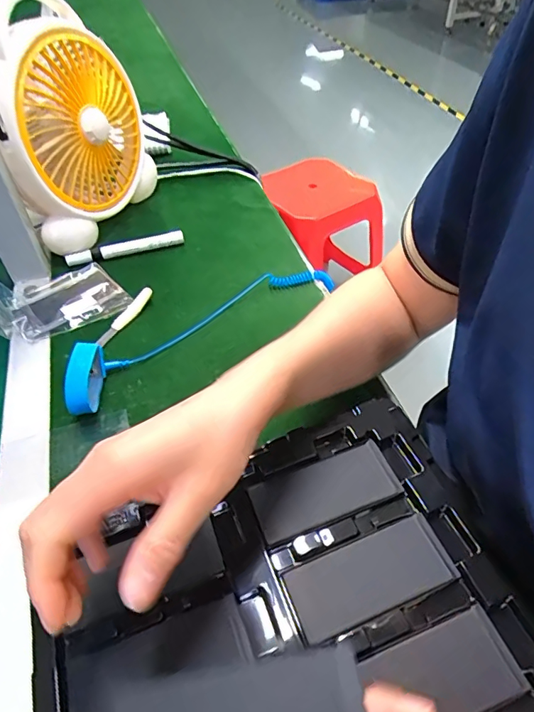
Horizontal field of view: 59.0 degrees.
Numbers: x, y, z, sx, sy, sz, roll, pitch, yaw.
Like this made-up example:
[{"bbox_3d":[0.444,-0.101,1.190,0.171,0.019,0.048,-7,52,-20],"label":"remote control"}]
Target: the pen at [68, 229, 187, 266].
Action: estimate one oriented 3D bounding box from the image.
[{"bbox_3d":[-0.174,-0.135,0.583,0.141,0.016,0.013,-17,47,-12],"label":"pen"}]

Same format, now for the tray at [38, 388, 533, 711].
[{"bbox_3d":[0.007,0.158,0.282,0.268,0.050,0.213,-17,49,-15],"label":"tray"}]

